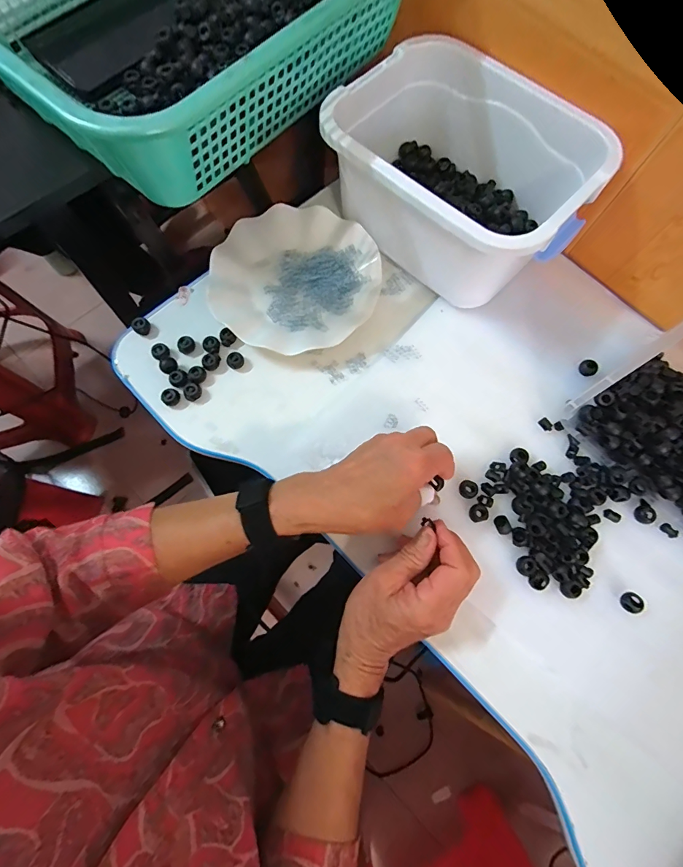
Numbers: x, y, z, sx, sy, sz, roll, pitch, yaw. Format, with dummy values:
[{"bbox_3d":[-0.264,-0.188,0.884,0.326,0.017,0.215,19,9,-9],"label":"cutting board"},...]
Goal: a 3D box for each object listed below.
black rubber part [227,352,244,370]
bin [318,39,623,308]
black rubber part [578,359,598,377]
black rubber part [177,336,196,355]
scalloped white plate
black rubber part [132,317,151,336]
[{"bbox_3d":[-0.111,-0.077,0.427,0.017,0.008,0.017,1,74,-3],"label":"black rubber part"},{"bbox_3d":[0.116,-0.266,0.428,0.254,0.109,0.183,37,74,11],"label":"bin"},{"bbox_3d":[0.266,-0.071,0.436,0.017,0.011,0.018,1,74,-3],"label":"black rubber part"},{"bbox_3d":[-0.165,-0.093,0.430,0.018,0.010,0.015,-28,77,-10],"label":"black rubber part"},{"bbox_3d":[-0.051,-0.171,0.448,0.177,0.027,0.178,1,74,-3],"label":"scalloped white plate"},{"bbox_3d":[-0.213,-0.114,0.434,0.017,0.016,0.016,-38,79,-12],"label":"black rubber part"}]

